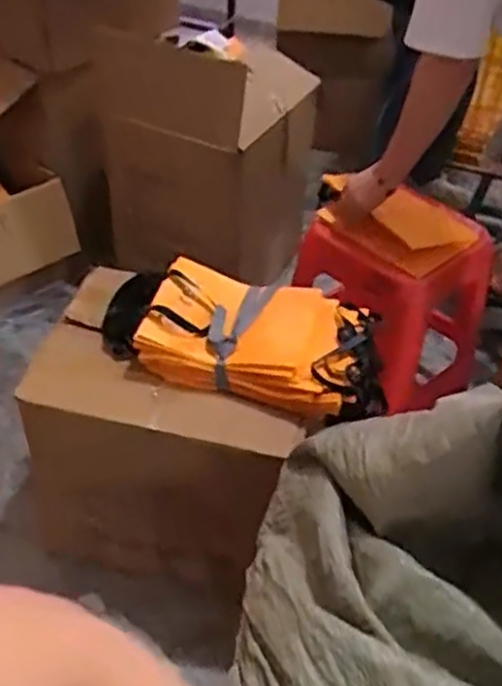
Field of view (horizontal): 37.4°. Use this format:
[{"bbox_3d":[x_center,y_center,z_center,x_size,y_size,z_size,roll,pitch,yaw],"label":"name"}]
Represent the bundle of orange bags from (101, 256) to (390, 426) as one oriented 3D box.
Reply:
[{"bbox_3d":[-0.014,-0.018,1.241,0.491,0.097,0.223,16,44,13],"label":"bundle of orange bags"}]

